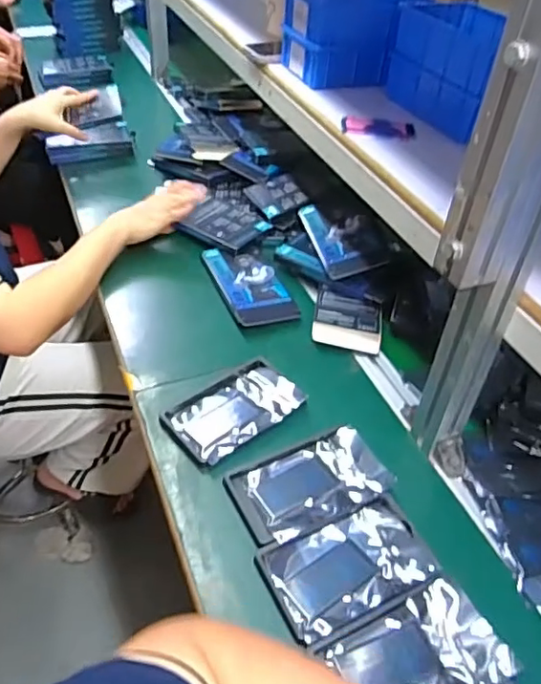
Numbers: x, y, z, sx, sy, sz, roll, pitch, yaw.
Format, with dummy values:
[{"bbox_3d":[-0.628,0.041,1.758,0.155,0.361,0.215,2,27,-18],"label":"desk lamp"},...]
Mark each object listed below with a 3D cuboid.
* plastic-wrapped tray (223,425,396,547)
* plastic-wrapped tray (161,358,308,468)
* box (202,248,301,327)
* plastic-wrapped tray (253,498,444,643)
[{"bbox_3d":[0.045,0.154,0.635,0.174,0.019,0.100,-16,47,-22],"label":"plastic-wrapped tray"},{"bbox_3d":[-0.042,0.081,0.699,0.165,0.013,0.099,-27,52,-30],"label":"plastic-wrapped tray"},{"bbox_3d":[-0.033,-0.088,0.873,0.093,0.017,0.176,-14,46,-20],"label":"box"},{"bbox_3d":[0.078,0.218,0.563,0.160,0.014,0.098,-17,47,-22],"label":"plastic-wrapped tray"}]

